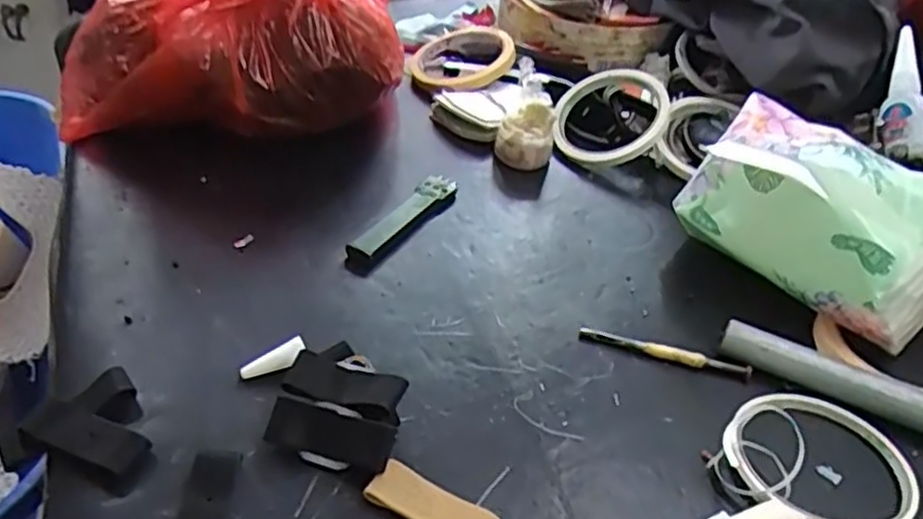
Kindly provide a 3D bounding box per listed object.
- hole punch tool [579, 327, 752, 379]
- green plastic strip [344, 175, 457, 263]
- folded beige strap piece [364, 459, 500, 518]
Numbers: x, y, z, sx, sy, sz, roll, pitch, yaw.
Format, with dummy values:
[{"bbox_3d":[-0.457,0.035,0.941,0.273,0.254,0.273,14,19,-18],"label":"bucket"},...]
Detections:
[{"bbox_3d":[0.113,0.052,0.407,0.093,0.008,0.007,14,40,12],"label":"hole punch tool"},{"bbox_3d":[-0.037,-0.029,0.485,0.018,0.014,0.109,24,43,23],"label":"green plastic strip"},{"bbox_3d":[-0.013,0.111,0.320,0.058,0.010,0.021,23,43,22],"label":"folded beige strap piece"}]

